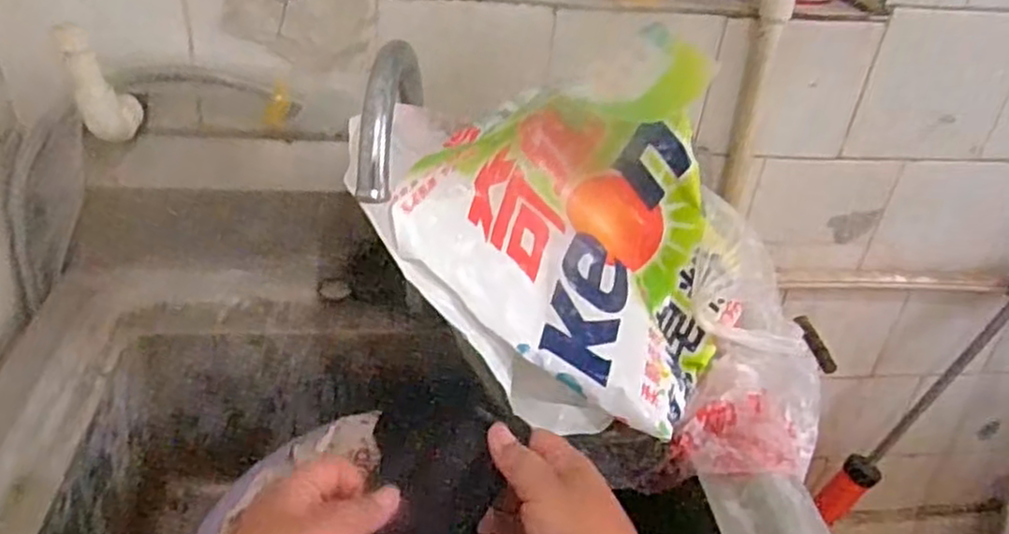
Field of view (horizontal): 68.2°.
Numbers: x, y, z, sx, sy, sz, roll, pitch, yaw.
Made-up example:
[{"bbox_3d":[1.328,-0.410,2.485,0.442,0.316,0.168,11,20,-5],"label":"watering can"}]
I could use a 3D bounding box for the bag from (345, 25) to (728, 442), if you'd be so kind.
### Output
[{"bbox_3d":[0.061,-0.014,0.562,0.275,0.129,0.290,-20,84,-27],"label":"bag"}]

